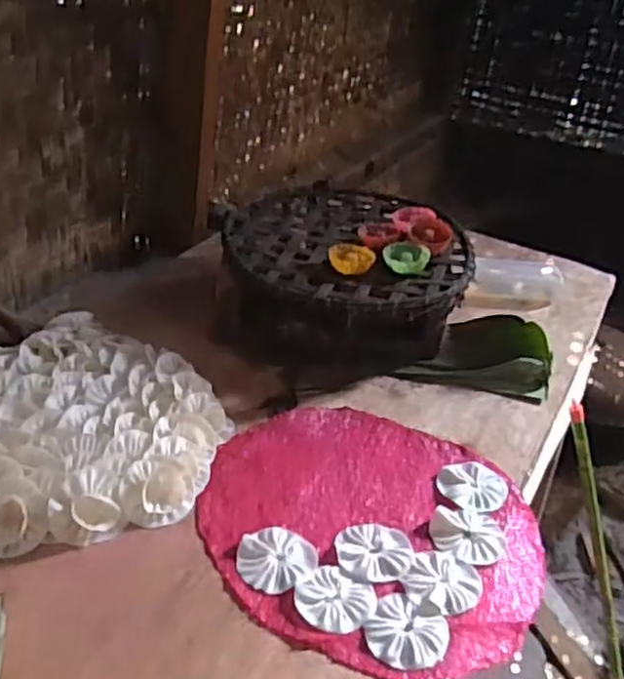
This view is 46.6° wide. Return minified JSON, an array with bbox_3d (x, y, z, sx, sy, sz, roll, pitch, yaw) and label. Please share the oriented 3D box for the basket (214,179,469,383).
[{"bbox_3d":[0.045,-0.093,1.082,0.330,0.179,0.378,5,33,-3],"label":"basket"}]

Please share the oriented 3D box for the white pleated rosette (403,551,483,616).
[{"bbox_3d":[0.127,0.233,0.700,0.068,0.005,0.074,5,33,-3],"label":"white pleated rosette"}]

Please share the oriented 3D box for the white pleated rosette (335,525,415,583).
[{"bbox_3d":[0.063,0.213,0.725,0.074,0.005,0.073,5,33,-3],"label":"white pleated rosette"}]

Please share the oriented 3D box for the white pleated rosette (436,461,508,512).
[{"bbox_3d":[0.181,0.165,0.812,0.075,0.006,0.072,5,33,-3],"label":"white pleated rosette"}]

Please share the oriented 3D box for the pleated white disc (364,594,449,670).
[{"bbox_3d":[0.083,0.262,0.646,0.070,0.004,0.068,27,38,27],"label":"pleated white disc"}]

